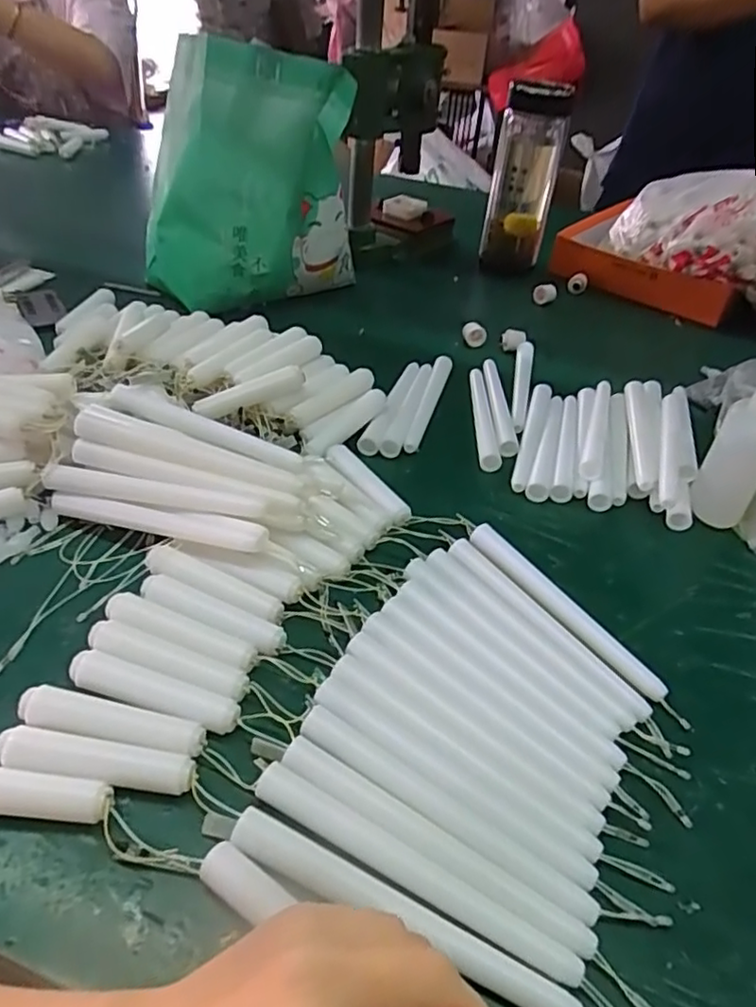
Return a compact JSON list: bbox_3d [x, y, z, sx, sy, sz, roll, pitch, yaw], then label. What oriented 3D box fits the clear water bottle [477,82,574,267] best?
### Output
[{"bbox_3d":[0.176,-0.392,0.789,0.078,0.212,0.084,13,41,9],"label":"clear water bottle"}]

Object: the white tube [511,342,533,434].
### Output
[{"bbox_3d":[0.138,-0.113,0.612,0.017,0.015,0.150,11,41,4],"label":"white tube"}]

